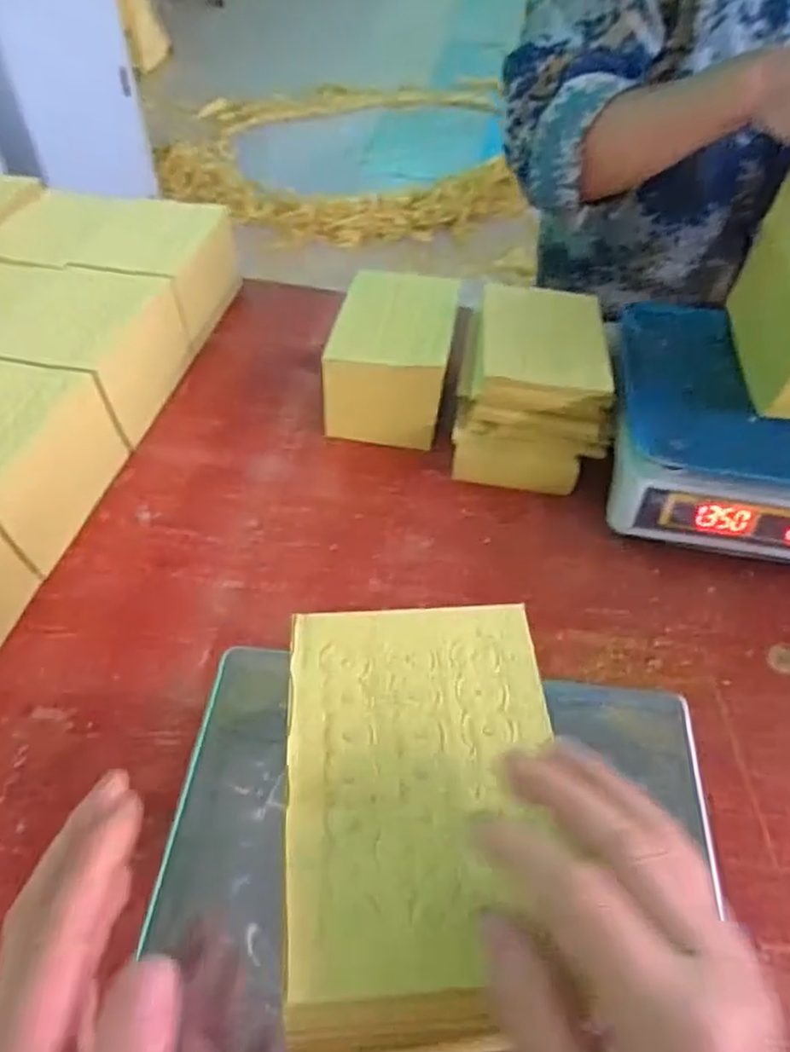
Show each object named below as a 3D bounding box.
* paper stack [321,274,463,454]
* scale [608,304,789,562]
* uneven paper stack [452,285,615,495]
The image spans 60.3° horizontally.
[{"bbox_3d":[-0.008,-0.179,0.714,0.128,0.105,0.167,10,51,4],"label":"paper stack"},{"bbox_3d":[0.376,-0.079,0.654,0.338,0.111,0.244,9,51,4],"label":"scale"},{"bbox_3d":[0.137,-0.134,0.681,0.139,0.120,0.170,9,51,4],"label":"uneven paper stack"}]

